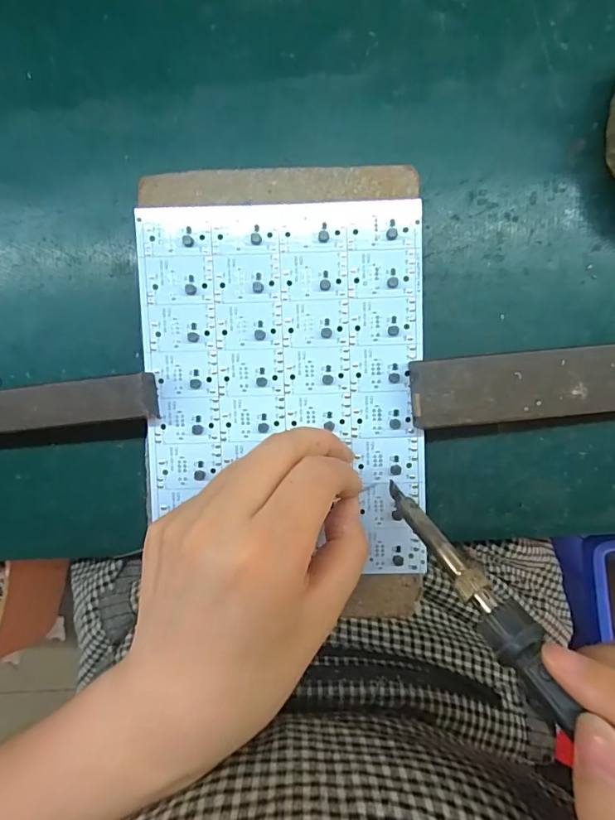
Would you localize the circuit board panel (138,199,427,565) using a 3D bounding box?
[{"bbox_3d":[-0.011,-0.010,0.216,0.125,0.004,0.162,-1,94,2],"label":"circuit board panel"}]

